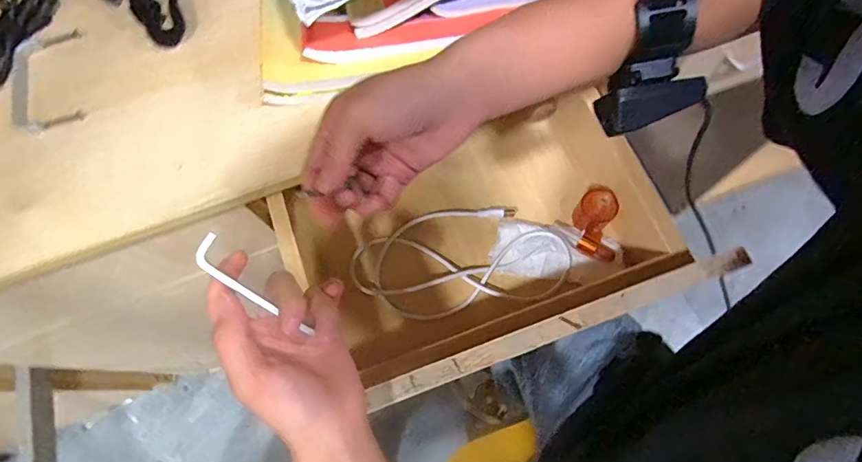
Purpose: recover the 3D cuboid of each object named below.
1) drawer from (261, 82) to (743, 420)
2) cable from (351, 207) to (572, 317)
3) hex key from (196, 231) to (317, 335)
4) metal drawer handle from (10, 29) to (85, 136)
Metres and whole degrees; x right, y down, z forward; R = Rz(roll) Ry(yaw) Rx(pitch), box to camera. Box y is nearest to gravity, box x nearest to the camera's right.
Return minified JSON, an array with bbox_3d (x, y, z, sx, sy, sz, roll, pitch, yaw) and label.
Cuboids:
[{"bbox_3d":[0.057,0.003,0.443,0.321,0.133,0.257,-20,71,-3],"label":"drawer"},{"bbox_3d":[0.031,0.028,0.490,0.226,0.026,0.107,-7,71,1],"label":"cable"},{"bbox_3d":[-0.116,0.038,0.303,0.090,0.004,0.020,45,78,-18],"label":"hex key"},{"bbox_3d":[-0.355,-0.137,0.422,0.067,0.007,0.107,-14,74,-2],"label":"metal drawer handle"}]

